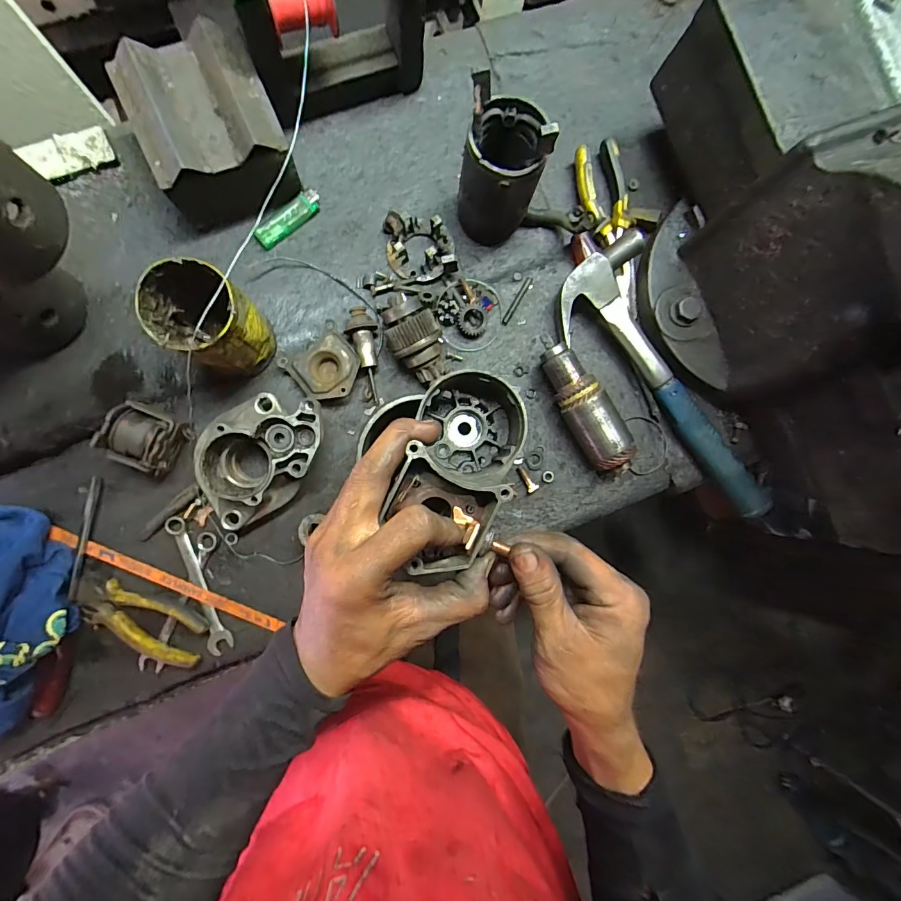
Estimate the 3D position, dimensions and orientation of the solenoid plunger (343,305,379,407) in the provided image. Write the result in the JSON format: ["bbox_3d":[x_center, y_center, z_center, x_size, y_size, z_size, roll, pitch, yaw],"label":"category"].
[{"bbox_3d":[-0.086,-0.101,0.445,0.030,0.026,0.098,-15,88,-6],"label":"solenoid plunger"}]

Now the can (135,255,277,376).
[{"bbox_3d":[-0.216,-0.115,0.392,0.076,0.114,0.070,0,86,-5],"label":"can"}]

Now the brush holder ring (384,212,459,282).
[{"bbox_3d":[-0.032,-0.218,0.451,0.071,0.039,0.066,0,86,-5],"label":"brush holder ring"}]

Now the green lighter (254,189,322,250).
[{"bbox_3d":[-0.172,-0.247,0.454,0.079,0.015,0.019,-43,91,-6],"label":"green lighter"}]

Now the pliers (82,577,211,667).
[{"bbox_3d":[-0.299,0.172,0.426,0.120,0.027,0.049,28,85,-3],"label":"pliers"}]

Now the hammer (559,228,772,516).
[{"bbox_3d":[0.250,-0.079,0.462,0.115,0.045,0.321,-45,91,-6],"label":"hammer"}]

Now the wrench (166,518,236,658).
[{"bbox_3d":[-0.260,0.138,0.436,0.026,0.009,0.144,-25,89,-6],"label":"wrench"}]

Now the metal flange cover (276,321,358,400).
[{"bbox_3d":[-0.129,-0.086,0.445,0.066,0.021,0.067,-39,90,-6],"label":"metal flange cover"}]

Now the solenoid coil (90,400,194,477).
[{"bbox_3d":[-0.295,-0.011,0.416,0.057,0.046,0.057,28,85,-3],"label":"solenoid coil"}]

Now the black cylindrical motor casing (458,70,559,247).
[{"bbox_3d":[0.049,-0.270,0.414,0.073,0.137,0.079,0,86,-5],"label":"black cylindrical motor casing"}]

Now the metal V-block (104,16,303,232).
[{"bbox_3d":[-0.225,-0.297,0.410,0.119,0.099,0.117,-24,89,-6],"label":"metal V-block"}]

